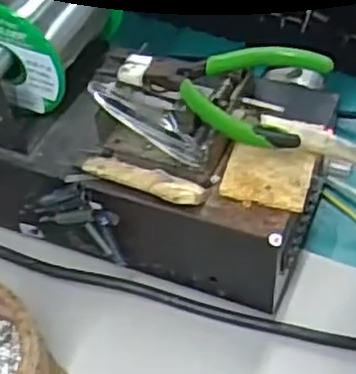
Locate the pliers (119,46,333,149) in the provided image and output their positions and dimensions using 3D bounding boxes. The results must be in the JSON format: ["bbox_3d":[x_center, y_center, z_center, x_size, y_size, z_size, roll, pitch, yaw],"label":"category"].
[{"bbox_3d":[0.024,-0.045,0.351,0.106,0.009,0.067,-1,50,4],"label":"pliers"}]

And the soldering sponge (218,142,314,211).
[{"bbox_3d":[0.044,-0.006,0.349,0.042,0.005,0.035,11,55,12],"label":"soldering sponge"}]

